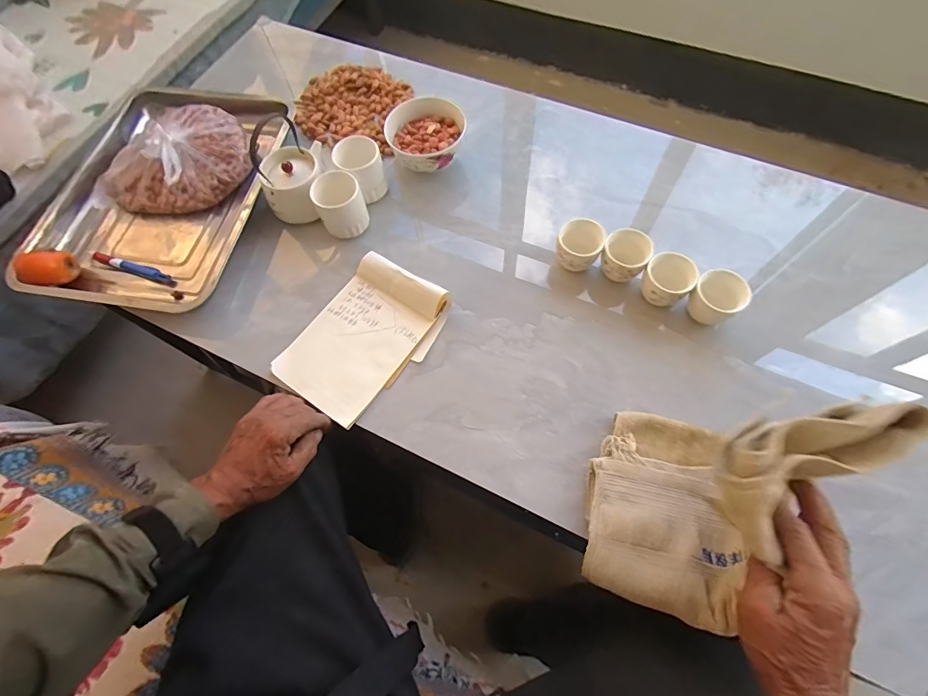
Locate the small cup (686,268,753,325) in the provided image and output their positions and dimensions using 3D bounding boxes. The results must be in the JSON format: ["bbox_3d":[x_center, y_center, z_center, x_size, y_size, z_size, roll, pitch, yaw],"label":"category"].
[{"bbox_3d":[0.299,-0.055,0.511,0.057,0.056,0.054,-1,67,1],"label":"small cup"}]

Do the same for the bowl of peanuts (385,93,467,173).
[{"bbox_3d":[-0.054,-0.307,0.624,0.108,0.050,0.118,-1,67,1],"label":"bowl of peanuts"}]

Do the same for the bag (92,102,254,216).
[{"bbox_3d":[-0.419,-0.272,0.609,0.151,0.073,0.217,40,74,17],"label":"bag"}]

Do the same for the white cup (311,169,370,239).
[{"bbox_3d":[-0.164,-0.191,0.566,0.060,0.054,0.060,-1,67,1],"label":"white cup"}]

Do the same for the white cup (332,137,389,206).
[{"bbox_3d":[-0.143,-0.248,0.597,0.056,0.071,0.059,-1,67,1],"label":"white cup"}]

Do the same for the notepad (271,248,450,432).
[{"bbox_3d":[-0.124,-0.016,0.521,0.140,0.022,0.197,32,71,14],"label":"notepad"}]

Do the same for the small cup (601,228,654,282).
[{"bbox_3d":[0.203,-0.111,0.542,0.056,0.054,0.061,21,69,10],"label":"small cup"}]

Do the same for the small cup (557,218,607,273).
[{"bbox_3d":[0.146,-0.125,0.545,0.055,0.059,0.051,-1,67,1],"label":"small cup"}]

